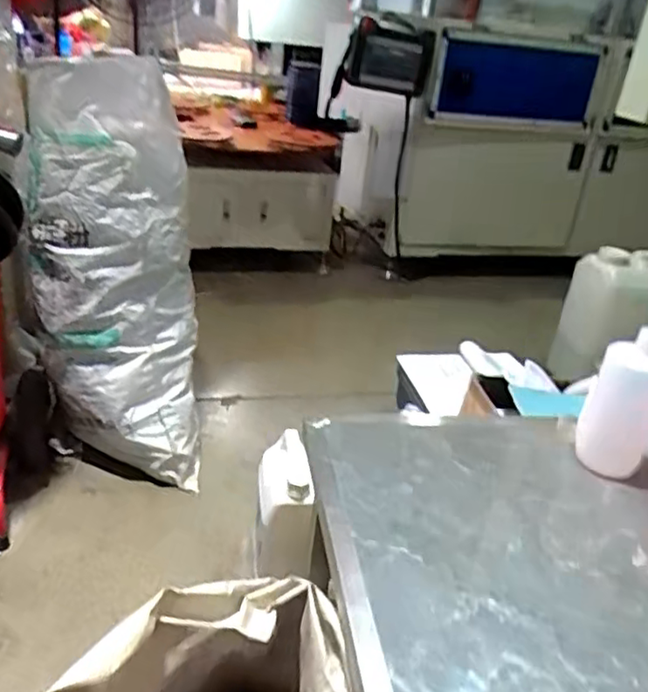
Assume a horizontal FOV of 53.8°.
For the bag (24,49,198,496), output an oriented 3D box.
[{"bbox_3d":[-0.441,-0.141,1.341,0.334,0.782,0.355,0,30,-11],"label":"bag"}]

